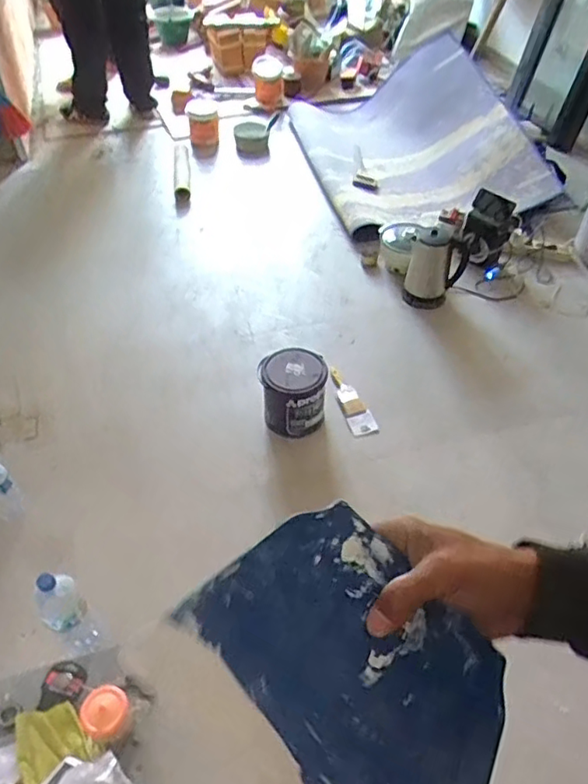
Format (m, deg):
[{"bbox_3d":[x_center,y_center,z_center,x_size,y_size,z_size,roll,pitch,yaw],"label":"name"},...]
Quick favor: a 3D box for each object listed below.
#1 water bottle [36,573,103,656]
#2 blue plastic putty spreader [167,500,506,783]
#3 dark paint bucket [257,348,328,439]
[{"bbox_3d":[-0.454,0.458,1.219,0.077,0.302,0.071,1,49,-2],"label":"water bottle"},{"bbox_3d":[0.045,0.160,0.337,0.130,0.006,0.198,-38,87,-30],"label":"blue plastic putty spreader"},{"bbox_3d":[-0.005,0.011,1.742,0.181,0.216,0.177,-1,53,1],"label":"dark paint bucket"}]

